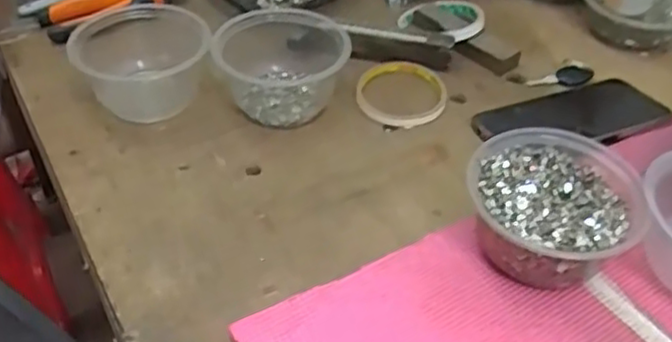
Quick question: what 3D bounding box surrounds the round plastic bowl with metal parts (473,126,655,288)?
[{"bbox_3d":[0.148,0.026,0.472,0.108,0.059,0.115,1,43,-1],"label":"round plastic bowl with metal parts"}]

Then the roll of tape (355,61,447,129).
[{"bbox_3d":[0.060,-0.072,0.630,0.081,0.010,0.094,11,44,9],"label":"roll of tape"}]

